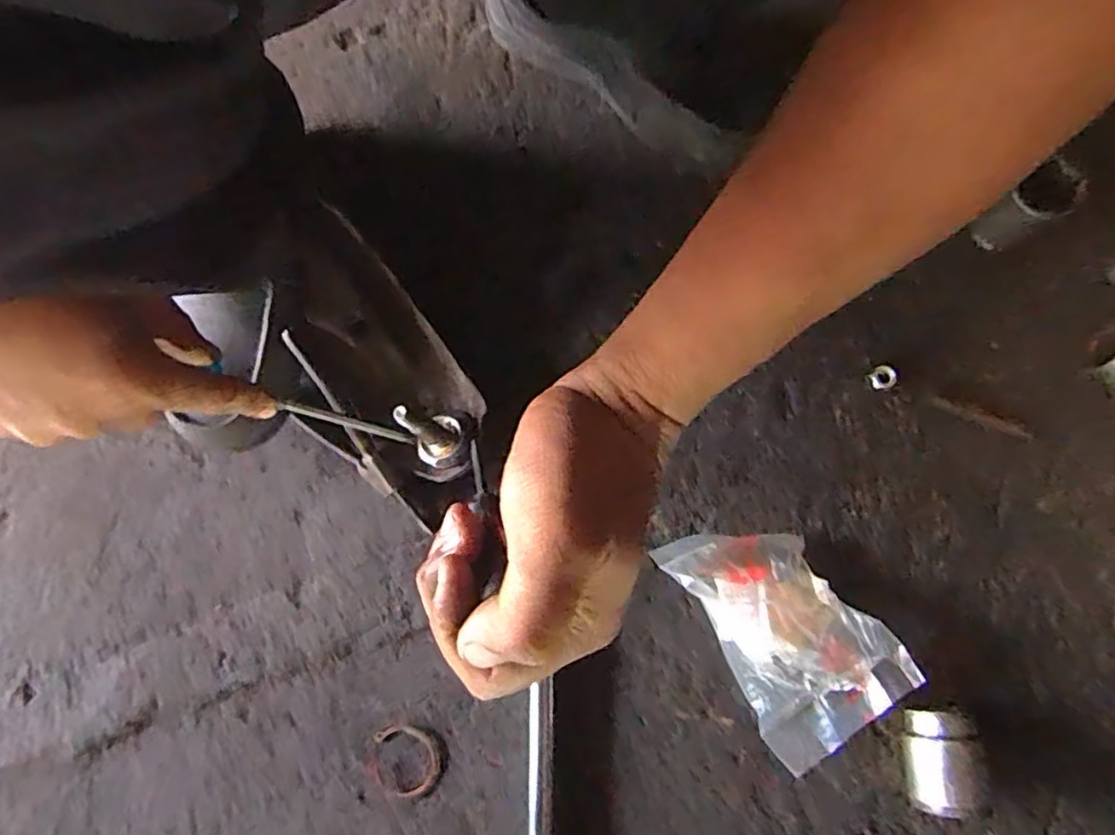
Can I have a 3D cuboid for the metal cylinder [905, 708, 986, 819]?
[{"bbox_3d":[0.243,0.218,0.417,0.036,0.048,0.060,5,75,3],"label":"metal cylinder"}]

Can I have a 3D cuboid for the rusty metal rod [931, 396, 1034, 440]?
[{"bbox_3d":[0.322,-0.001,0.492,0.073,0.004,0.009,24,77,8],"label":"rusty metal rod"}]

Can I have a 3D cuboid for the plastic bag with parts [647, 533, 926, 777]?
[{"bbox_3d":[0.148,0.139,0.440,0.108,0.039,0.163,-38,77,-8],"label":"plastic bag with parts"}]

